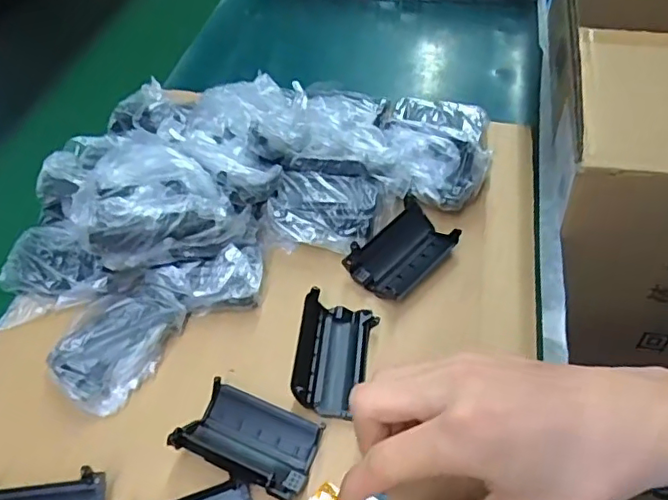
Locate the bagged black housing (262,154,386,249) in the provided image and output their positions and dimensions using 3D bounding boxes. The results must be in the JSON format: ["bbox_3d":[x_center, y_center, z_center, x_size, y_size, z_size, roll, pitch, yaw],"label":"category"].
[{"bbox_3d":[-0.007,-0.030,0.389,0.068,0.034,0.059,19,54,20],"label":"bagged black housing"}]

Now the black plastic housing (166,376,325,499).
[{"bbox_3d":[-0.044,0.099,0.302,0.070,0.021,0.045,18,54,20],"label":"black plastic housing"}]

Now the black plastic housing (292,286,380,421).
[{"bbox_3d":[-0.002,0.060,0.335,0.040,0.030,0.072,8,51,13],"label":"black plastic housing"}]

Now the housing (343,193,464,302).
[{"bbox_3d":[0.045,0.002,0.383,0.071,0.023,0.043,-36,55,-23],"label":"housing"}]

